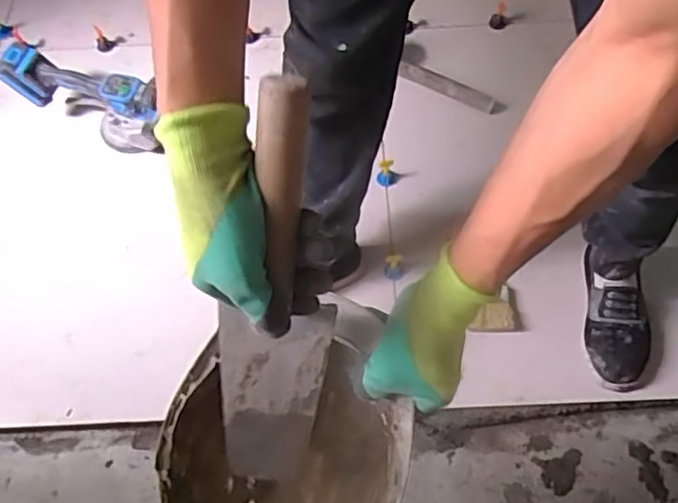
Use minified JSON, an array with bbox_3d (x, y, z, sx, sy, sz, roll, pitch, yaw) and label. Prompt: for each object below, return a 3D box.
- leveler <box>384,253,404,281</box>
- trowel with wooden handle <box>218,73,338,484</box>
[{"bbox_3d":[0.092,0.027,1.069,0.032,0.042,0.034,-1,61,3],"label":"leveler"},{"bbox_3d":[-0.055,0.046,0.479,0.086,0.359,0.065,13,40,10],"label":"trowel with wooden handle"}]

